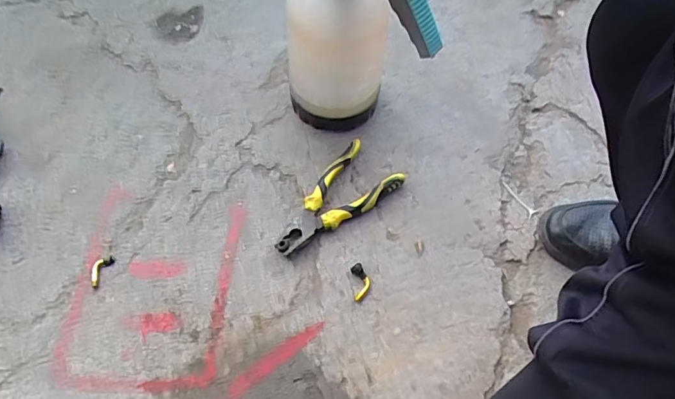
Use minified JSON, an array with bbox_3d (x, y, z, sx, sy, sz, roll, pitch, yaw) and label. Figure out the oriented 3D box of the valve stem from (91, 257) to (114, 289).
[{"bbox_3d":[-0.293,0.087,0.599,0.017,0.009,0.040,21,65,8],"label":"valve stem"}]

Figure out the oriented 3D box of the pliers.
[{"bbox_3d":[0.000,0.009,0.642,0.086,0.025,0.188,36,65,17],"label":"pliers"}]

